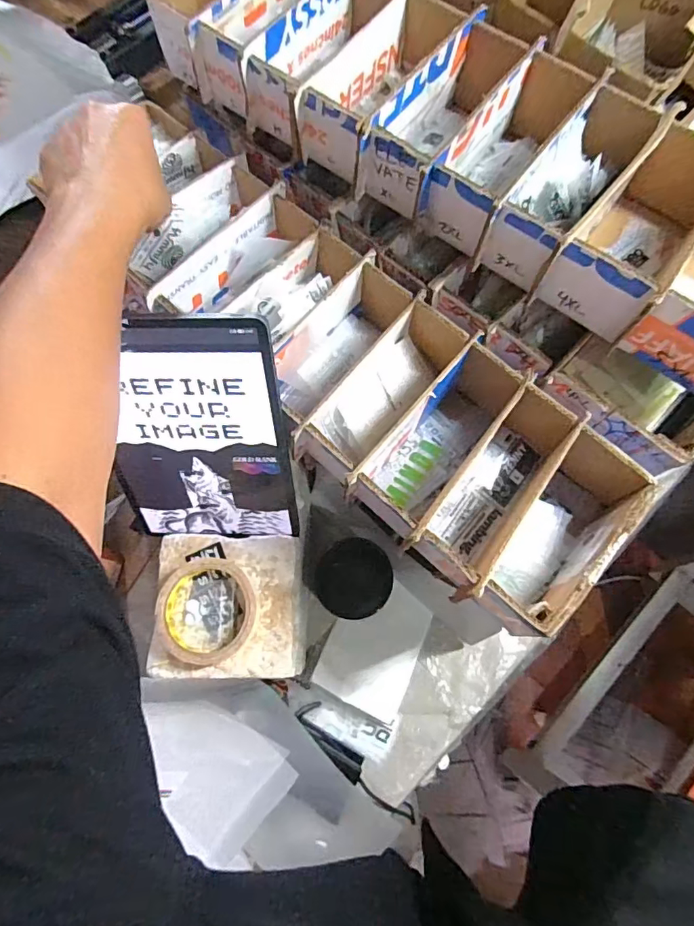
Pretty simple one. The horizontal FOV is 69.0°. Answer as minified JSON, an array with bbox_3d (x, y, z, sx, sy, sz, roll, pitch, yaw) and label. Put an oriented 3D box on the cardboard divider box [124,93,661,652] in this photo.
[{"bbox_3d":[-0.007,-0.097,0.467,0.542,0.082,0.171,40,76,14],"label":"cardboard divider box"}]

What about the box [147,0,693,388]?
[{"bbox_3d":[0.102,-0.302,0.456,0.617,0.077,0.223,37,75,13],"label":"box"}]

